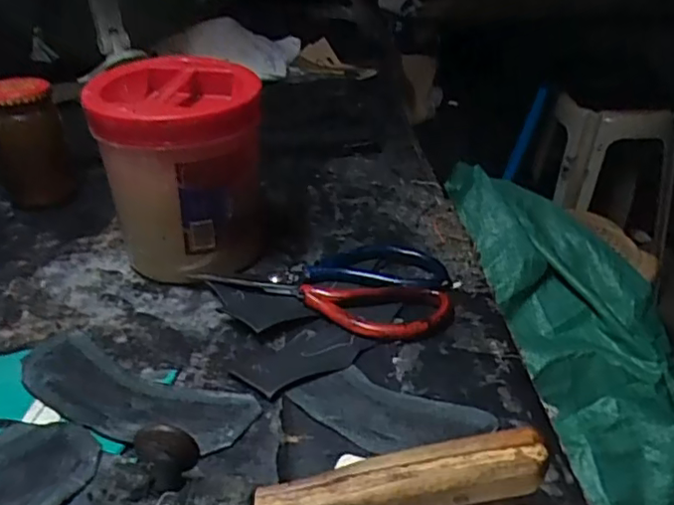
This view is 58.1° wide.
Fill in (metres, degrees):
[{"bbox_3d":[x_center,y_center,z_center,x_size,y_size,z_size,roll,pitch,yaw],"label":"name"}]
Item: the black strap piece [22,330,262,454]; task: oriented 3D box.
[{"bbox_3d":[-0.121,0.081,0.350,0.144,0.004,0.057,16,32,20],"label":"black strap piece"}]

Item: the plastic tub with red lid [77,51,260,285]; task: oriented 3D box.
[{"bbox_3d":[-0.111,-0.058,0.454,0.114,0.143,0.108,-9,31,-13],"label":"plastic tub with red lid"}]

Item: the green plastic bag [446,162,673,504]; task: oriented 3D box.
[{"bbox_3d":[0.389,0.097,0.997,0.312,0.091,0.616,-15,72,-23],"label":"green plastic bag"}]

